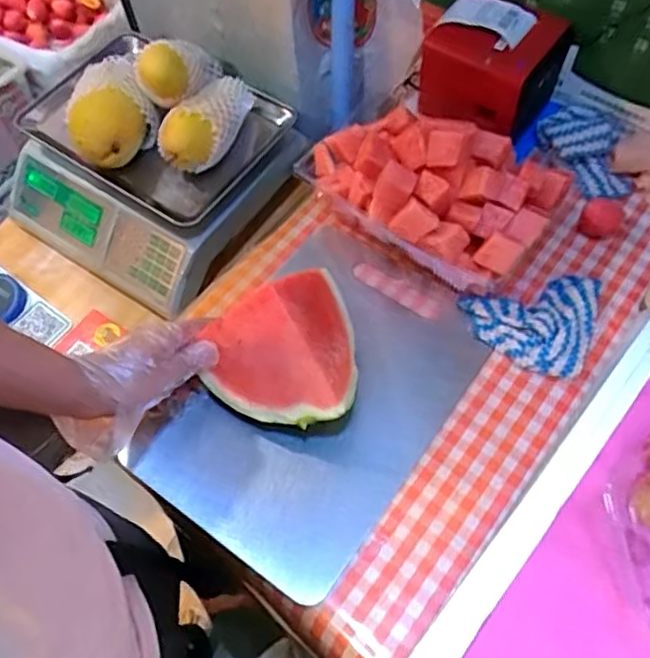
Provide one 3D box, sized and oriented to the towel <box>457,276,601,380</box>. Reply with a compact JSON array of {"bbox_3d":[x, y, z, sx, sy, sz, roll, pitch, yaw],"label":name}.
[{"bbox_3d":[0.218,-0.004,0.647,0.133,0.024,0.106,-15,61,-4],"label":"towel"}]

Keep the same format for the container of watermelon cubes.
[{"bbox_3d":[0.111,-0.141,0.671,0.266,0.121,0.155,18,64,14],"label":"container of watermelon cubes"}]

